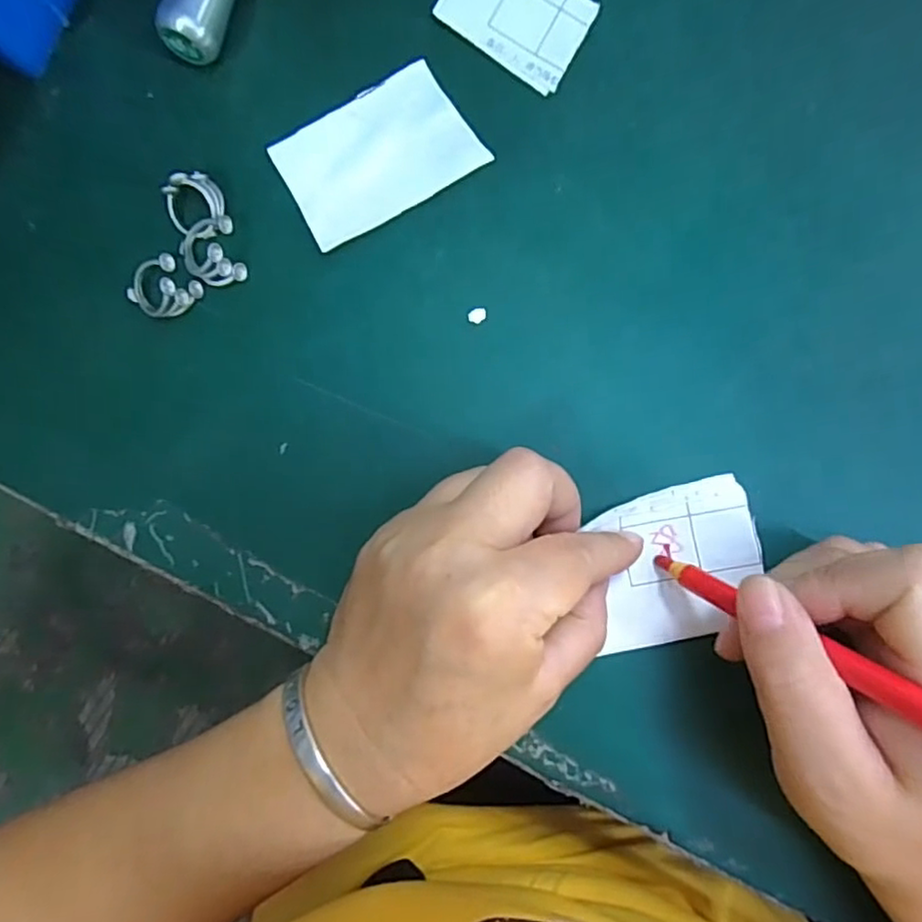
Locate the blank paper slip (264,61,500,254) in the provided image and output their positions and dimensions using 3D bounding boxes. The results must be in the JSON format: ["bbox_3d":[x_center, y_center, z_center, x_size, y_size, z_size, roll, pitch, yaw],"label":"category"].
[{"bbox_3d":[-0.032,-0.118,0.241,0.071,0.004,0.050,-32,87,-2],"label":"blank paper slip"}]

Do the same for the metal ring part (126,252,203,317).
[{"bbox_3d":[-0.112,-0.065,0.232,0.021,0.015,0.022,44,88,3],"label":"metal ring part"}]

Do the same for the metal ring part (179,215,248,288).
[{"bbox_3d":[-0.094,-0.079,0.234,0.021,0.015,0.025,-12,86,0],"label":"metal ring part"}]

